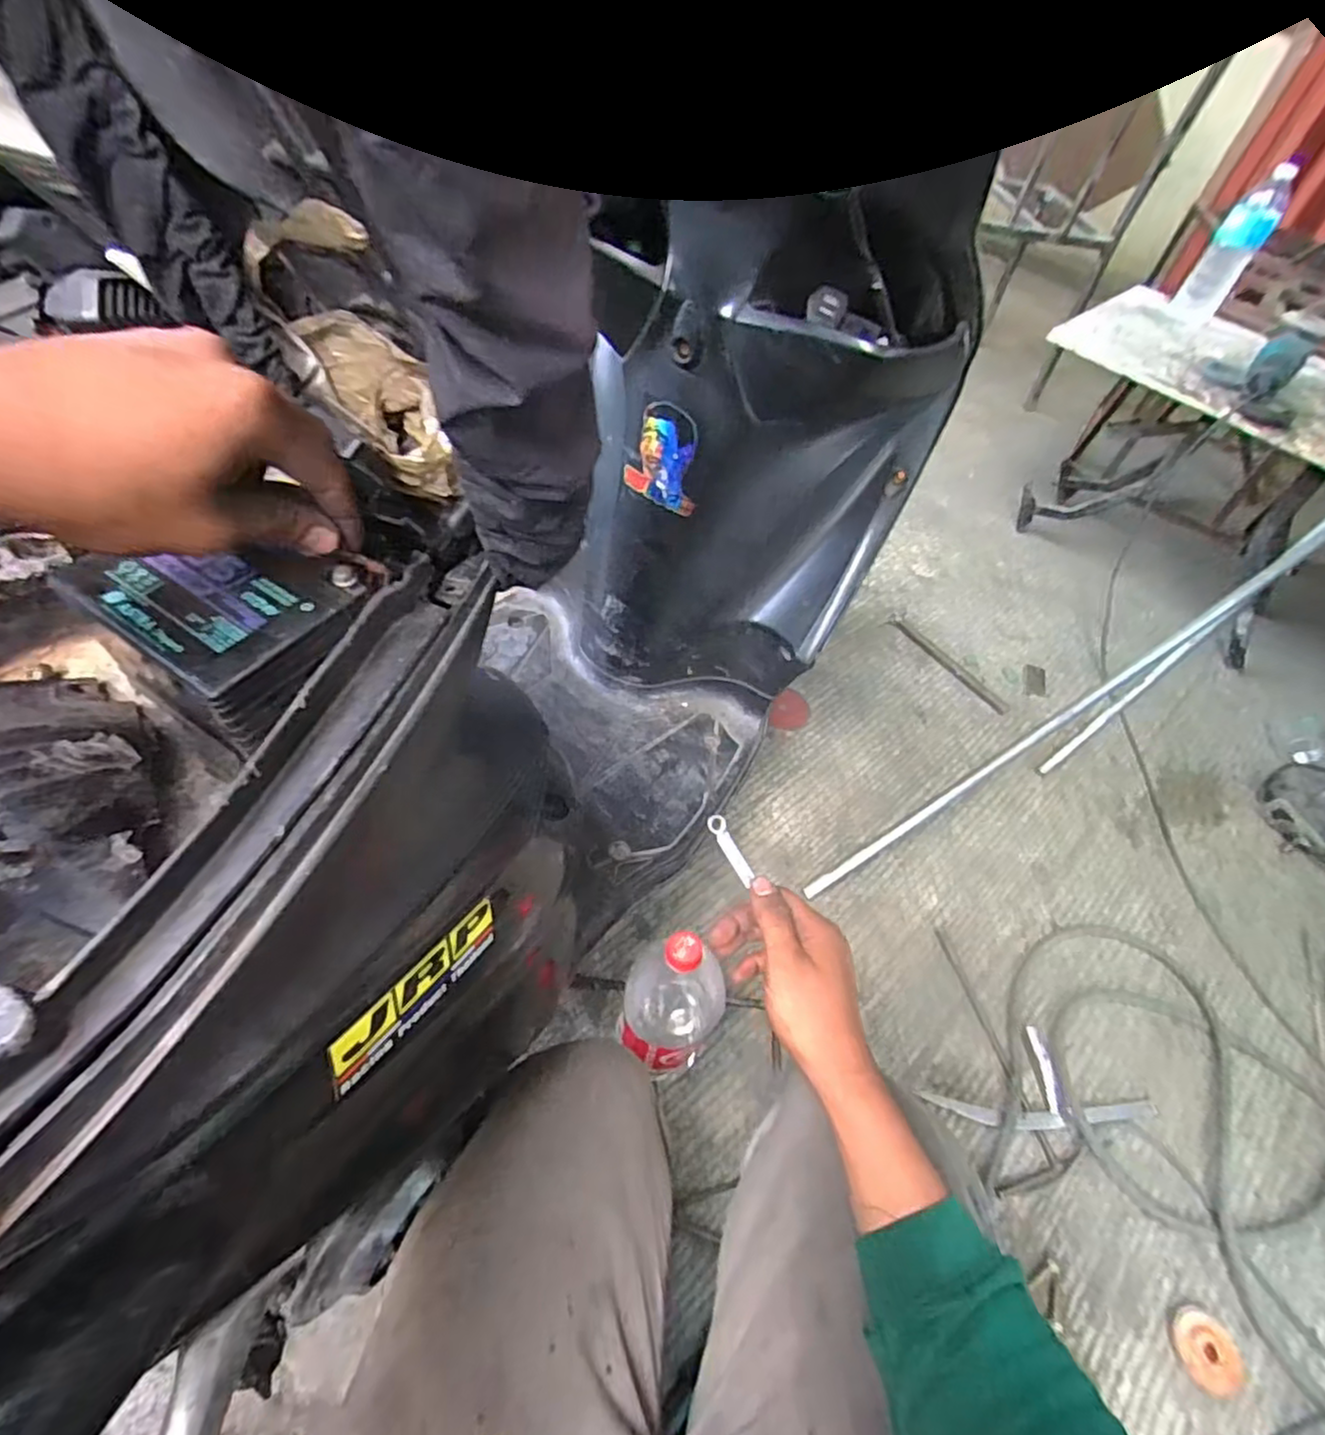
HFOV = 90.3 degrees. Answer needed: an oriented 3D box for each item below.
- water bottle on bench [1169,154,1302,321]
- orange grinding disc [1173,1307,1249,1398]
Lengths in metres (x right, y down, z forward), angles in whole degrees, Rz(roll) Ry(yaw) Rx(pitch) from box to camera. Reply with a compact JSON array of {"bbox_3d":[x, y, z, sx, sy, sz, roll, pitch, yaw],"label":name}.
[{"bbox_3d":[1.082,-0.889,1.251,0.083,0.269,0.087,35,53,17],"label":"water bottle on bench"},{"bbox_3d":[0.576,0.664,0.690,0.063,0.017,0.065,5,50,-6],"label":"orange grinding disc"}]

